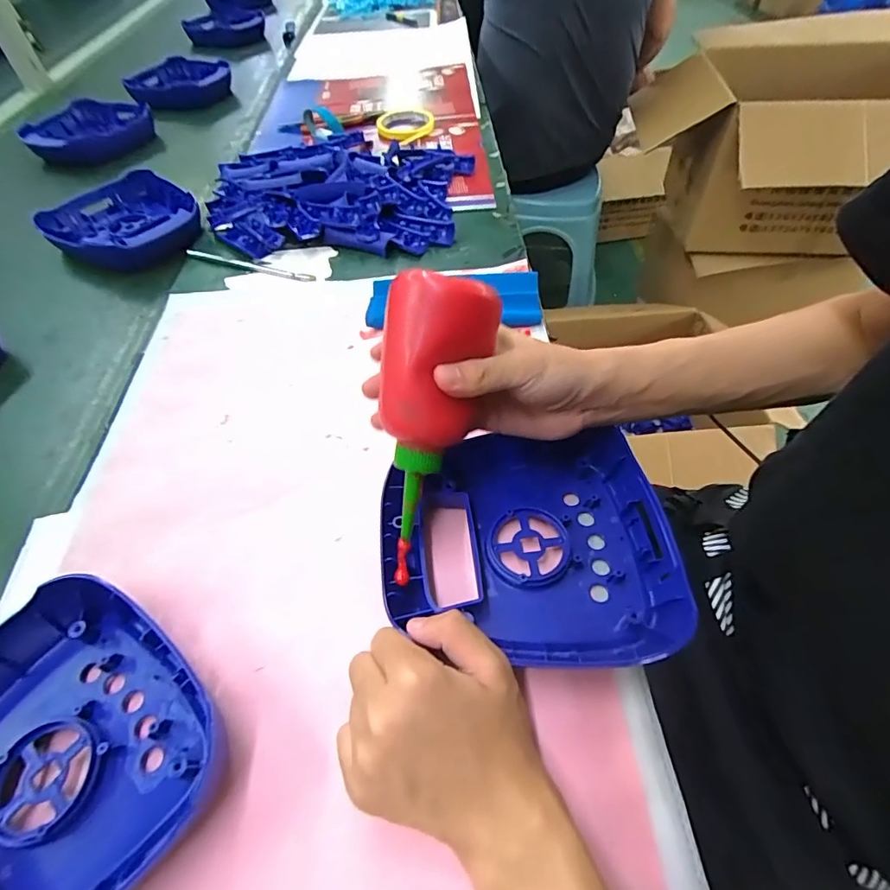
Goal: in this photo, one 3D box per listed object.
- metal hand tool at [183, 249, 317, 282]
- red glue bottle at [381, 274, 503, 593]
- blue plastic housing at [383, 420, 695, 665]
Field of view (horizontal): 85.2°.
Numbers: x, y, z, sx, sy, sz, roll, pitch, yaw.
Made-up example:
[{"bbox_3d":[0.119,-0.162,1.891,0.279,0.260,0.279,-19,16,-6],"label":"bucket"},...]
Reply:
[{"bbox_3d":[-0.228,-0.212,0.569,0.175,0.008,0.015,18,57,17],"label":"metal hand tool"},{"bbox_3d":[-0.012,-0.008,0.286,0.051,0.177,0.046,13,15,14],"label":"red glue bottle"},{"bbox_3d":[0.053,0.059,0.327,0.184,0.036,0.167,1,53,6],"label":"blue plastic housing"}]

